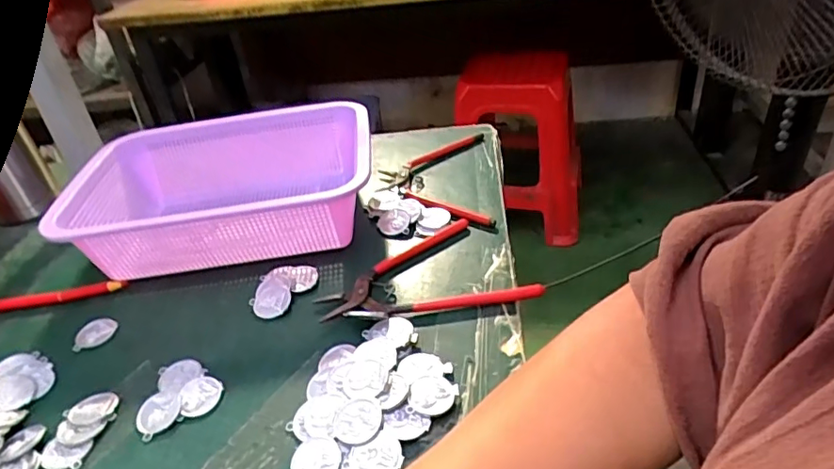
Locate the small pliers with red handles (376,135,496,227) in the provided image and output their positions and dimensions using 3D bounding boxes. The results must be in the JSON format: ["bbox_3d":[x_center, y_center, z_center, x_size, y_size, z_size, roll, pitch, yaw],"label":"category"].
[{"bbox_3d":[0.016,-0.060,0.573,0.109,0.010,0.170,-4,35,5],"label":"small pliers with red handles"}]

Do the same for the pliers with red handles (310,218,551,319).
[{"bbox_3d":[0.007,0.024,0.456,0.166,0.010,0.108,-6,35,2],"label":"pliers with red handles"}]

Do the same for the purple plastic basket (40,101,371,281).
[{"bbox_3d":[-0.170,-0.040,0.523,0.262,0.078,0.187,-8,35,-1],"label":"purple plastic basket"}]

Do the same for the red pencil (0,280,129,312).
[{"bbox_3d":[-0.329,0.055,0.478,0.158,0.008,0.012,-8,35,-1],"label":"red pencil"}]

